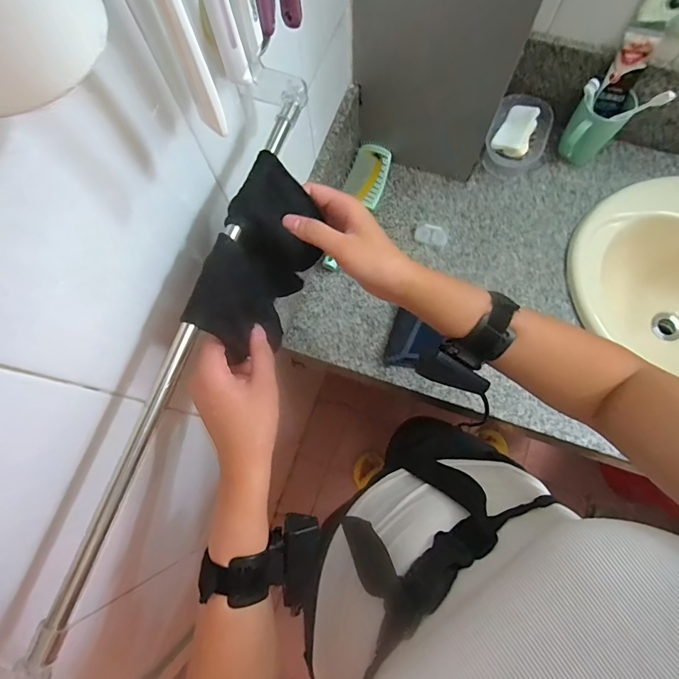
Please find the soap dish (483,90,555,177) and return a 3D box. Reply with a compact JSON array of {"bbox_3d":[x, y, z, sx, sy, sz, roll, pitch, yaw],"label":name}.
[{"bbox_3d":[0.331,-0.378,0.766,0.107,0.062,0.135,19,75,7],"label":"soap dish"}]

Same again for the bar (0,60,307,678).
[{"bbox_3d":[-0.126,-0.011,0.301,0.059,0.028,0.474,17,75,6],"label":"bar"}]

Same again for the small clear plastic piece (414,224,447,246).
[{"bbox_3d":[0.164,-0.186,0.731,0.055,0.009,0.037,21,76,7],"label":"small clear plastic piece"}]

